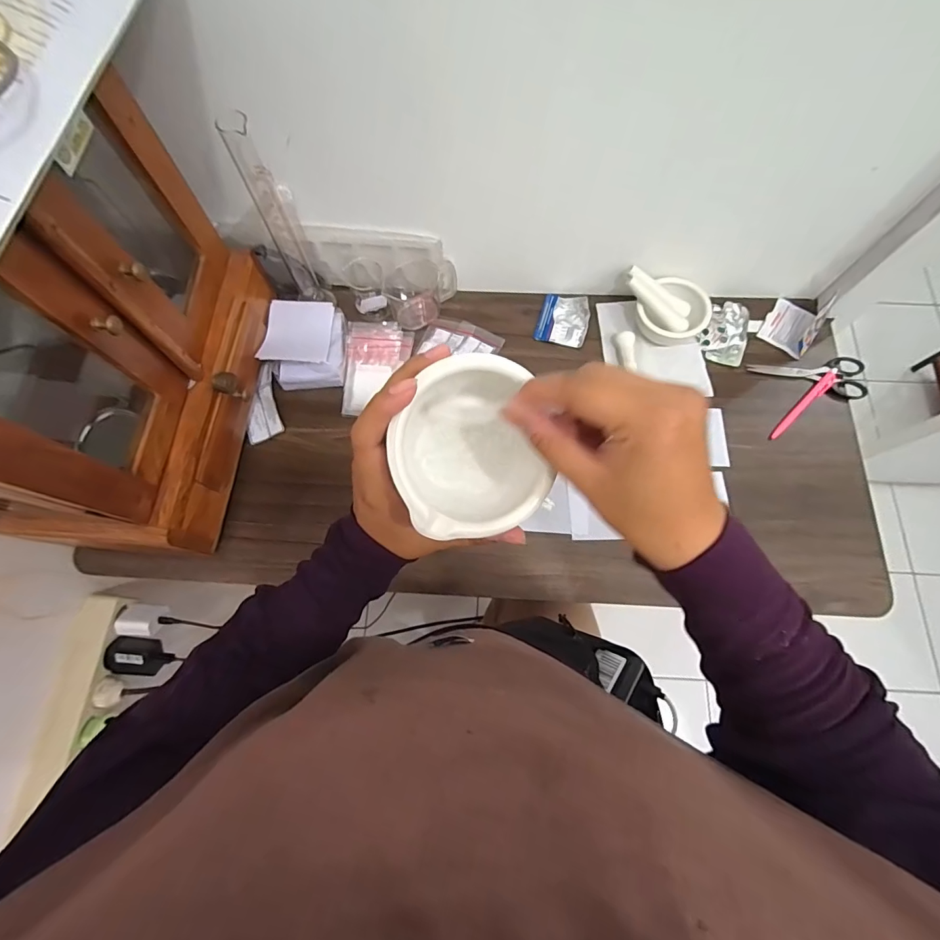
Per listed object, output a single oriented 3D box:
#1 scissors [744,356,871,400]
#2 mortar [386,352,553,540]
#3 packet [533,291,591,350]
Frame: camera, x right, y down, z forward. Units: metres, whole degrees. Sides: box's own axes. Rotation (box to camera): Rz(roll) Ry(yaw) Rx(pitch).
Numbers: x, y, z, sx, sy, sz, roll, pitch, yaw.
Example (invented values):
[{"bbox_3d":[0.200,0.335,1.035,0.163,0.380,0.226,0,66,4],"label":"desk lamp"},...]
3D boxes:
[{"bbox_3d":[0.472,-0.133,0.624,0.156,0.014,0.064,2,72,1],"label":"scissors"},{"bbox_3d":[0.000,-0.015,0.272,0.098,0.057,0.098,-1,95,-17],"label":"mortar"},{"bbox_3d":[0.139,-0.225,0.664,0.071,0.020,0.083,15,73,5],"label":"packet"}]

